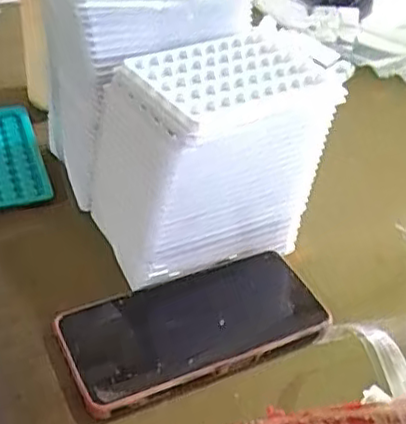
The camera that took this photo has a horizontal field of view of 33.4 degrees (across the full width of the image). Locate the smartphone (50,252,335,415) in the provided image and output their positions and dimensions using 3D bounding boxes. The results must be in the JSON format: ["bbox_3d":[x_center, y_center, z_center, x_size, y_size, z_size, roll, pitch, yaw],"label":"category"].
[{"bbox_3d":[-0.002,0.070,0.429,0.168,0.012,0.079,-13,43,-21],"label":"smartphone"}]

